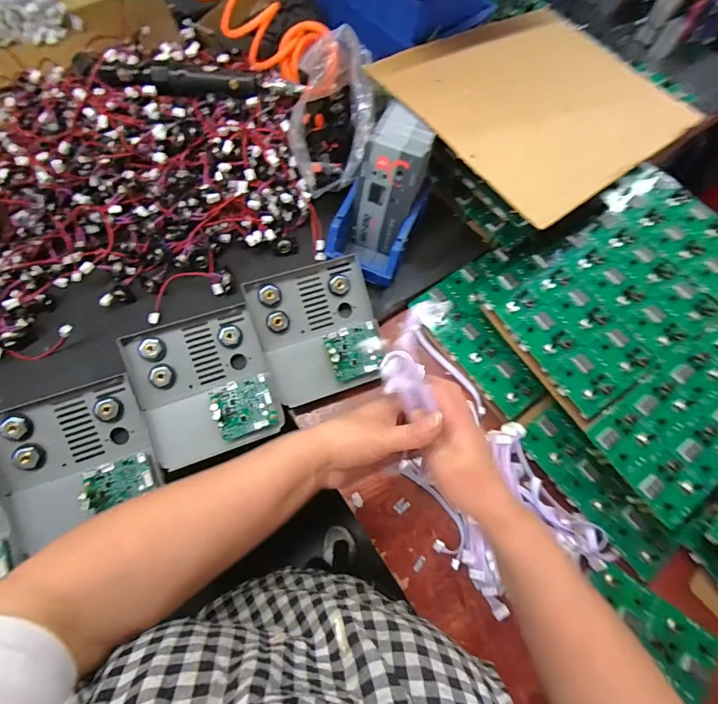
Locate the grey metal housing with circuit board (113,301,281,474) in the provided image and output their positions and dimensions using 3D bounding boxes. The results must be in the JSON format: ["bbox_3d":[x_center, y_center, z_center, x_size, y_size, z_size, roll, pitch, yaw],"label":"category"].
[{"bbox_3d":[-0.190,0.041,0.488,0.150,0.045,0.166,-17,83,-16],"label":"grey metal housing with circuit board"}]

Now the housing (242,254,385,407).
[{"bbox_3d":[-0.052,-0.030,0.521,0.153,0.028,0.169,-18,89,-7],"label":"housing"}]

